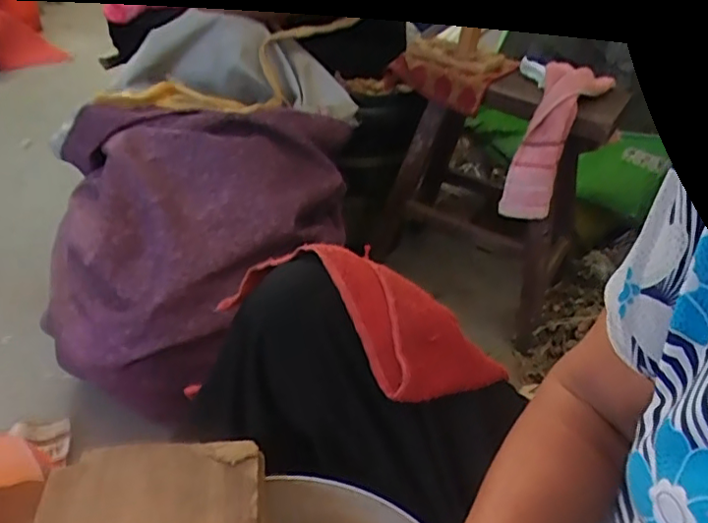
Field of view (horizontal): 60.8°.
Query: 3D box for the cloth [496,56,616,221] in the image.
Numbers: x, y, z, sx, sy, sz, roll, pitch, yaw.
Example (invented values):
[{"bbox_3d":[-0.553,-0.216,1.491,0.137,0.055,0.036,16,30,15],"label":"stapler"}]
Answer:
[{"bbox_3d":[0.285,-0.162,0.889,0.082,0.214,0.041,26,14,26],"label":"cloth"}]

